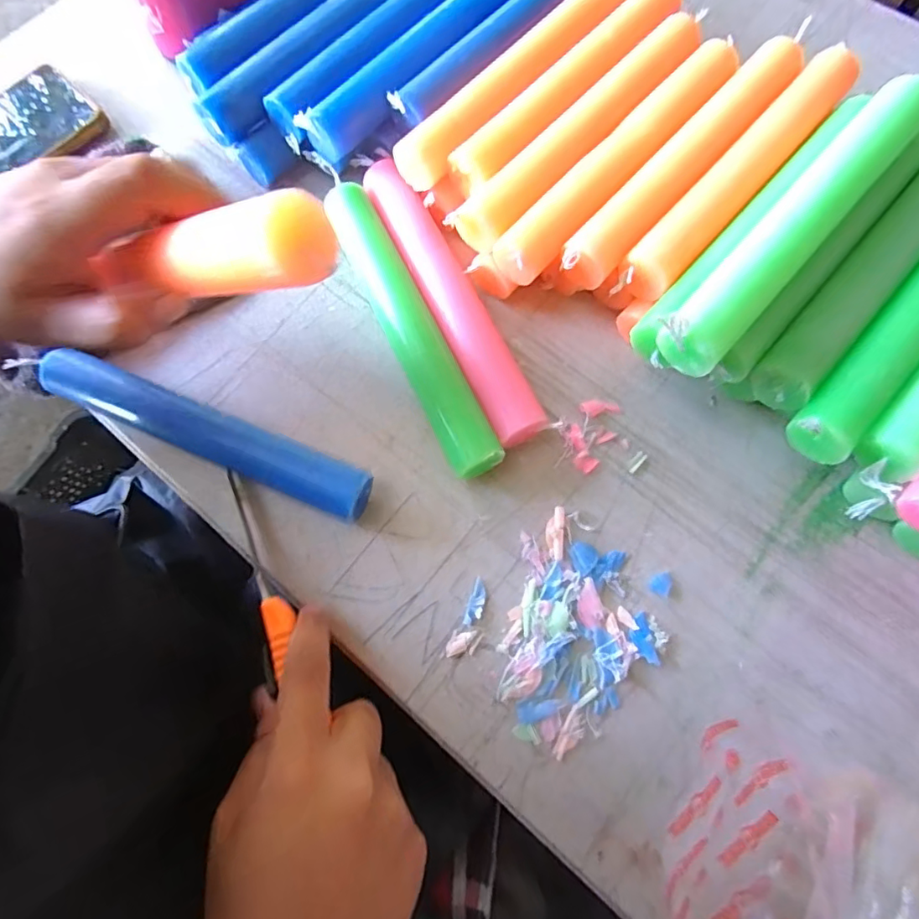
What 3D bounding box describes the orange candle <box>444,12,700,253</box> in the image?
[{"bbox_3d":[0.075,-0.195,0.321,0.028,0.022,0.202,42,76,14],"label":"orange candle"}]

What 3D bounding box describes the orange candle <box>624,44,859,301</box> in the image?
[{"bbox_3d":[0.164,-0.163,0.312,0.027,0.031,0.202,40,79,13],"label":"orange candle"}]

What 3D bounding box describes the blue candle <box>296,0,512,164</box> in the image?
[{"bbox_3d":[-0.020,-0.255,0.342,0.032,0.027,0.187,41,76,13],"label":"blue candle"}]

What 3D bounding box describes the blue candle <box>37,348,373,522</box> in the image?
[{"bbox_3d":[-0.141,-0.016,0.298,0.196,0.019,0.026,22,75,9],"label":"blue candle"}]

